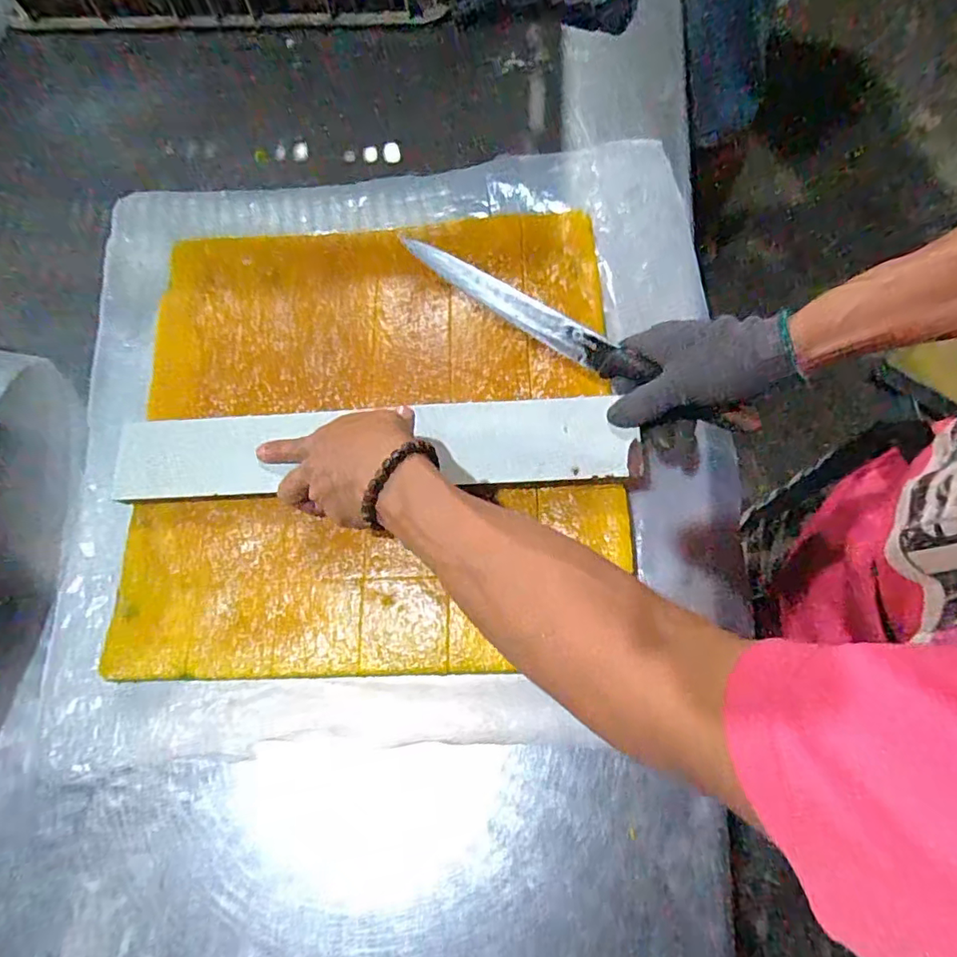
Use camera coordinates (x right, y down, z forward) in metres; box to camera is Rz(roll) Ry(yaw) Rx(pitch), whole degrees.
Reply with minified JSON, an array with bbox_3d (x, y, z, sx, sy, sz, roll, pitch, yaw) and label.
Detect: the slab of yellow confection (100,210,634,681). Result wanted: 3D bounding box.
[{"bbox_3d":[-0.095,-0.057,0.505,0.422,0.026,0.432,-2,71,3],"label":"slab of yellow confection"}]

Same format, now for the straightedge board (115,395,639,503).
[{"bbox_3d":[-0.095,-0.025,0.473,0.434,0.018,0.074,-4,67,4],"label":"straightedge board"}]

